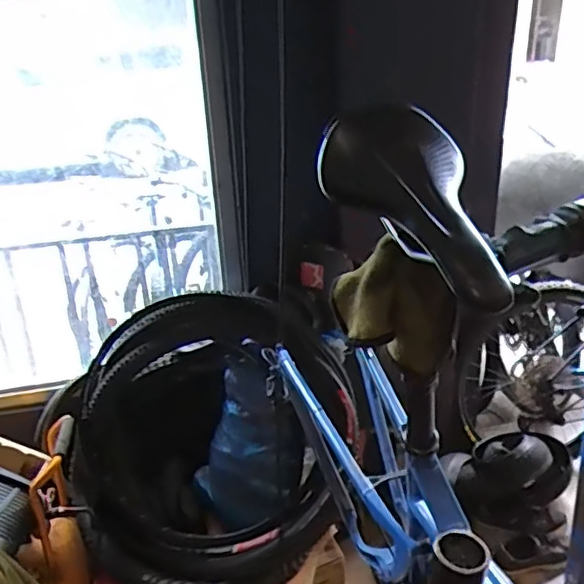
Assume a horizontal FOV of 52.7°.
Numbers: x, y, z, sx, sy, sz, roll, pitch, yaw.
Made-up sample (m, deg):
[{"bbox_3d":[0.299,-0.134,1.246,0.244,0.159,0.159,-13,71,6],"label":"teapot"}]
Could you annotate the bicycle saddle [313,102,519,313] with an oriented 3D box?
[{"bbox_3d":[0.123,-0.080,0.538,0.133,0.070,0.263,-12,47,-18],"label":"bicycle saddle"}]

